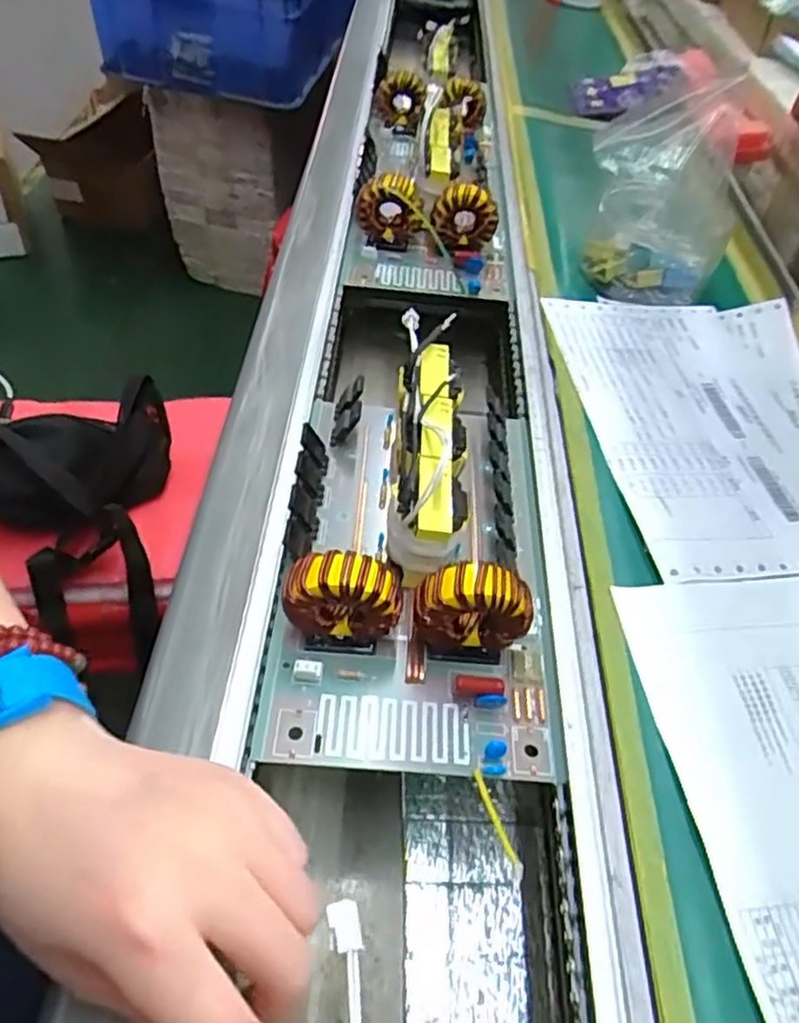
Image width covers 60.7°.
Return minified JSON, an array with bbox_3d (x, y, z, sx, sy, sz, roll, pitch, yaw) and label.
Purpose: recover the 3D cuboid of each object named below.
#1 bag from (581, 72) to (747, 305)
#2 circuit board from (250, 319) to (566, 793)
[{"bbox_3d":[0.196,-0.230,0.506,0.104,0.141,0.042,0,20,7],"label":"bag"},{"bbox_3d":[0.007,0.008,0.340,0.127,0.062,0.243,0,51,2],"label":"circuit board"}]

